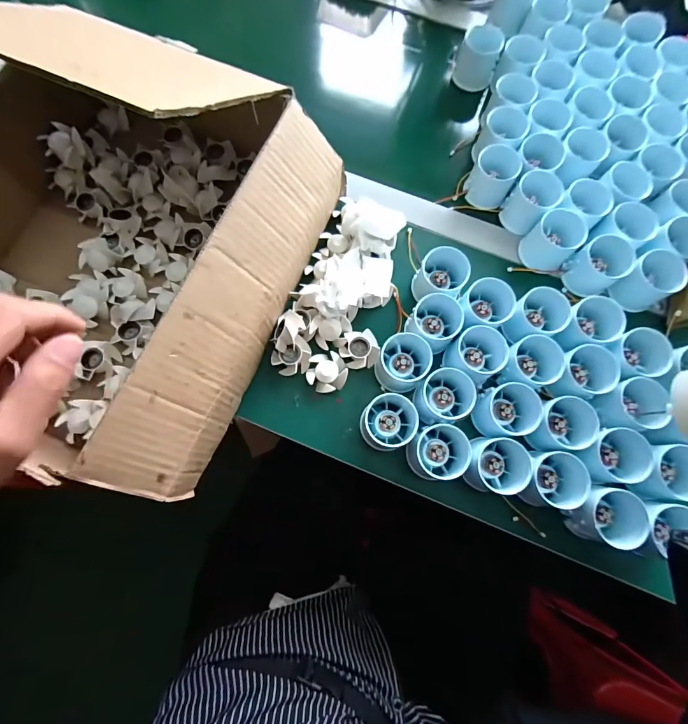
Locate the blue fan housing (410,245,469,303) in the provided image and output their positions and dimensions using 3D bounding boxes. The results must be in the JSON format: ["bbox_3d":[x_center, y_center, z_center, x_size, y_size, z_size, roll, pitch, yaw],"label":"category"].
[{"bbox_3d":[0.109,-0.096,0.436,0.054,0.052,0.059,25,75,6],"label":"blue fan housing"}]

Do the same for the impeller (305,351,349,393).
[{"bbox_3d":[-0.019,0.012,0.426,0.043,0.019,0.043,0,74,-1],"label":"impeller"}]

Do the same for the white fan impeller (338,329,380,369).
[{"bbox_3d":[0.017,-0.013,0.430,0.040,0.018,0.040,0,74,-1],"label":"white fan impeller"}]

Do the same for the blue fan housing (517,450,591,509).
[{"bbox_3d":[0.199,0.114,0.383,0.057,0.056,0.054,5,74,1],"label":"blue fan housing"}]

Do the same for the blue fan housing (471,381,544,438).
[{"bbox_3d":[0.165,0.048,0.398,0.051,0.045,0.054,0,74,-1],"label":"blue fan housing"}]

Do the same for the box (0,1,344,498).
[{"bbox_3d":[-0.232,-0.117,0.382,0.340,0.132,0.400,22,75,5],"label":"box"}]

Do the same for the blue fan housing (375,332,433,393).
[{"bbox_3d":[0.065,-0.003,0.415,0.055,0.041,0.064,40,78,10],"label":"blue fan housing"}]

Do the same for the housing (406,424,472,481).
[{"bbox_3d":[0.093,0.092,0.392,0.050,0.064,0.054,0,74,-1],"label":"housing"}]

